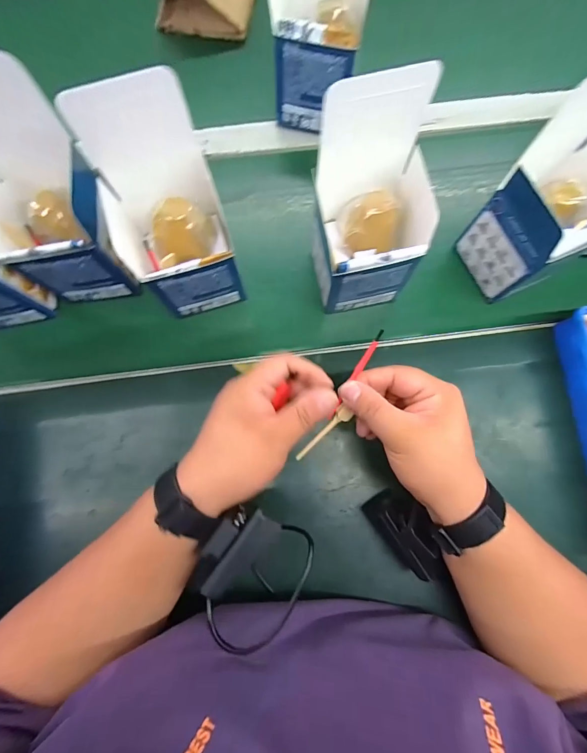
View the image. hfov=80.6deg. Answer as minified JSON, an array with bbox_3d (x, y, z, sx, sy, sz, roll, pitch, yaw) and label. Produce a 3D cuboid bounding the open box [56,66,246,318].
[{"bbox_3d":[-0.108,-0.136,0.305,0.095,0.172,0.104,-16,79,-3],"label":"open box"}]

